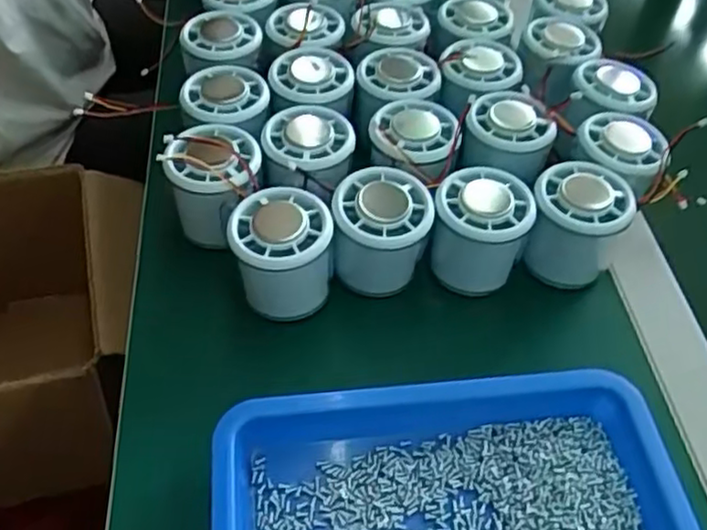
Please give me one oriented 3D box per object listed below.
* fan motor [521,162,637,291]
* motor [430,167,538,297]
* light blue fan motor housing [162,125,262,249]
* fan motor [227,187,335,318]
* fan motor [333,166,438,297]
[{"bbox_3d":[0.134,-0.025,0.430,0.056,0.057,0.054,27,53,16],"label":"fan motor"},{"bbox_3d":[0.076,-0.020,0.425,0.054,0.063,0.048,18,51,9],"label":"motor"},{"bbox_3d":[-0.084,-0.052,0.438,0.053,0.067,0.055,11,51,4],"label":"light blue fan motor housing"},{"bbox_3d":[-0.041,-0.002,0.401,0.054,0.065,0.051,-1,51,-5],"label":"fan motor"},{"bbox_3d":[0.016,-0.018,0.418,0.054,0.064,0.051,2,50,-3],"label":"fan motor"}]

